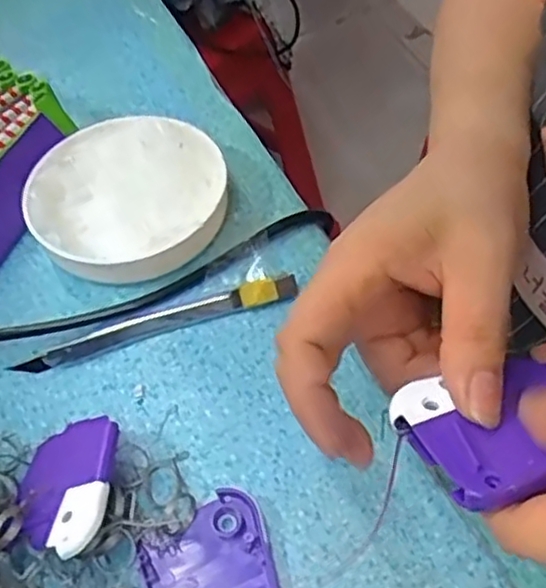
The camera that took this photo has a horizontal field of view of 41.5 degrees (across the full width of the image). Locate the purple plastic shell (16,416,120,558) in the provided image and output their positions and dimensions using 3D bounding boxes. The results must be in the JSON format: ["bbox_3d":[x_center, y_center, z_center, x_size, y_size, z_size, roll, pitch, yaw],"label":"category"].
[{"bbox_3d":[-0.087,0.078,0.297,0.051,0.017,0.061,-17,40,26],"label":"purple plastic shell"}]

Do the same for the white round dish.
[{"bbox_3d":[-0.079,-0.051,0.393,0.104,0.028,0.102,-2,54,2],"label":"white round dish"}]

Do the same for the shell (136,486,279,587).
[{"bbox_3d":[-0.024,0.114,0.289,0.051,0.007,0.059,-21,55,-12],"label":"shell"}]

